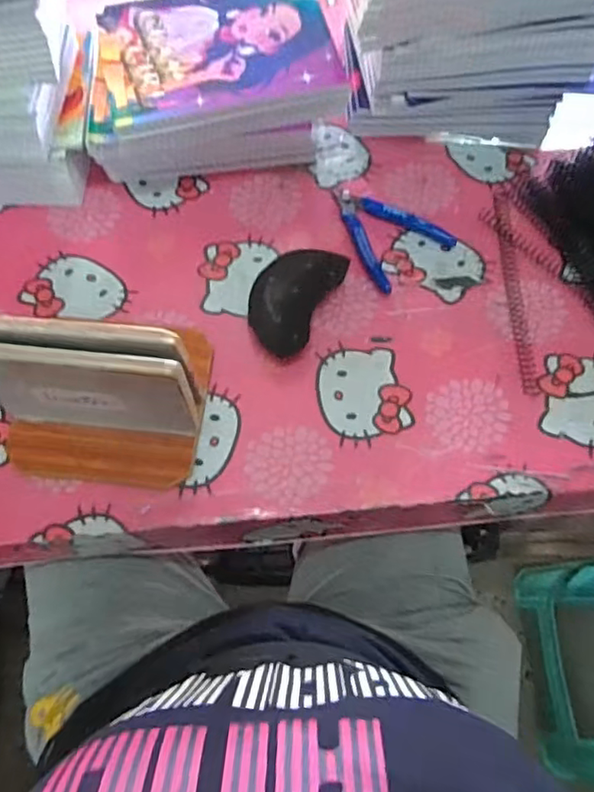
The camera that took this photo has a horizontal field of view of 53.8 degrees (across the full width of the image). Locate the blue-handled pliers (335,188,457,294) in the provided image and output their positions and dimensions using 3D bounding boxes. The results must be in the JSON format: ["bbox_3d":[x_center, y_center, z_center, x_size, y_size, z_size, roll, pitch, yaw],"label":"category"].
[{"bbox_3d":[0.081,-0.158,0.539,0.088,0.010,0.113,-32,70,-12],"label":"blue-handled pliers"}]

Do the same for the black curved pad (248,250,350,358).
[{"bbox_3d":[-0.008,-0.085,0.497,0.066,0.034,0.101,25,69,11],"label":"black curved pad"}]

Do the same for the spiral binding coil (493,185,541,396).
[{"bbox_3d":[0.191,-0.101,0.516,0.013,0.007,0.212,-1,67,1],"label":"spiral binding coil"}]

